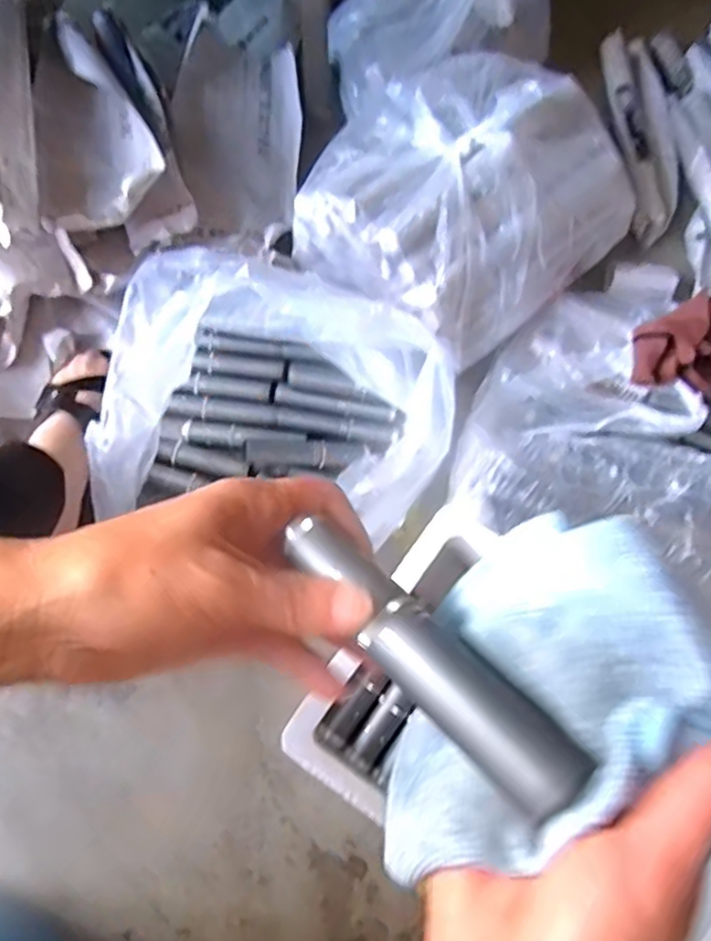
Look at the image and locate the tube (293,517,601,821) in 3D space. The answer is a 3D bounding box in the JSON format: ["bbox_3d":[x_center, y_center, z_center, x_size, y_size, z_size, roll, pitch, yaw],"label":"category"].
[{"bbox_3d":[0.025,0.065,0.246,0.028,0.023,0.131,-43,67,-9],"label":"tube"}]

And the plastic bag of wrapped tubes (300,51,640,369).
[{"bbox_3d":[0.113,-0.284,0.714,0.301,0.121,0.273,-41,81,-9],"label":"plastic bag of wrapped tubes"}]

